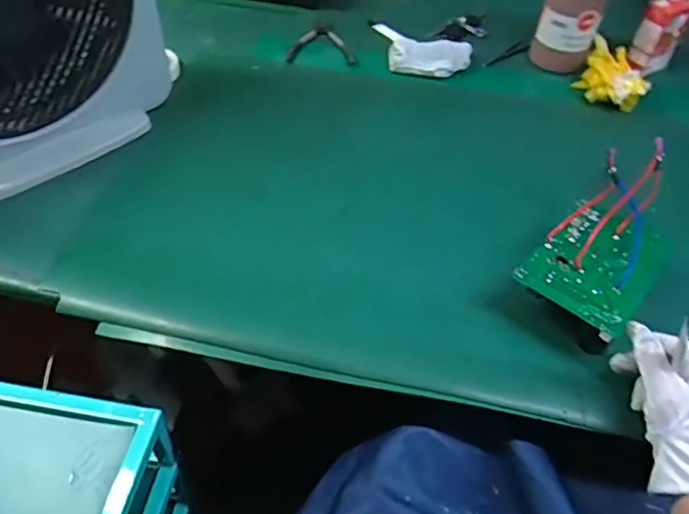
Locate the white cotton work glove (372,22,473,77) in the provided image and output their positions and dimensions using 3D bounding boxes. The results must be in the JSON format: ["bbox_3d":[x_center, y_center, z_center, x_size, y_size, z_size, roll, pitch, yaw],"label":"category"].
[{"bbox_3d":[0.112,-0.332,0.904,0.181,0.031,0.097,25,53,17],"label":"white cotton work glove"}]

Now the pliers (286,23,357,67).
[{"bbox_3d":[-0.048,-0.337,0.907,0.100,0.014,0.114,-20,54,-18],"label":"pliers"}]

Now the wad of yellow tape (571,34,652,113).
[{"bbox_3d":[0.405,-0.273,0.842,0.096,0.059,0.090,25,53,17],"label":"wad of yellow tape"}]

